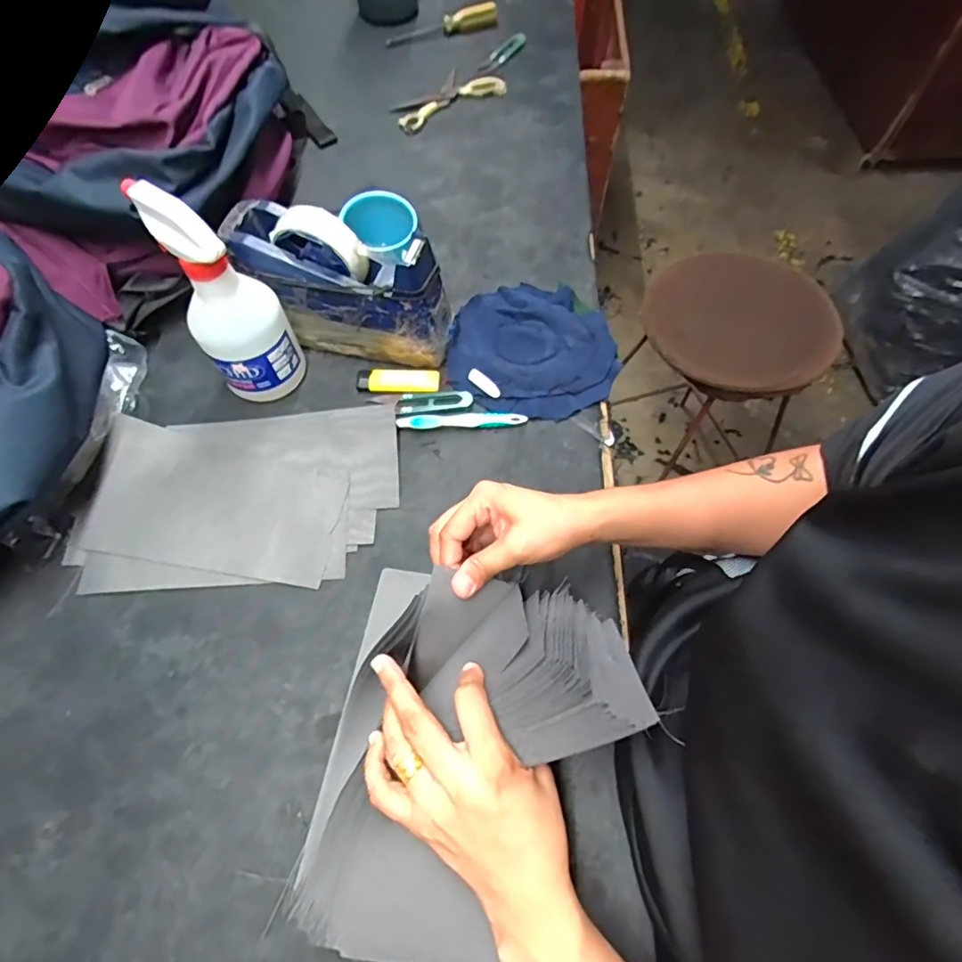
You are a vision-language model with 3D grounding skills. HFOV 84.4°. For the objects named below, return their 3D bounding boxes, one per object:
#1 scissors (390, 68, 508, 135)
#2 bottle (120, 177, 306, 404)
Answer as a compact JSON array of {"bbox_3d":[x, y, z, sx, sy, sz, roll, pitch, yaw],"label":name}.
[{"bbox_3d":[-0.050,-0.535,0.737,0.166,0.018,0.068,-34,67,-15],"label":"scissors"},{"bbox_3d":[-0.217,-0.153,0.456,0.077,0.183,0.074,-29,66,-13],"label":"bottle"}]

